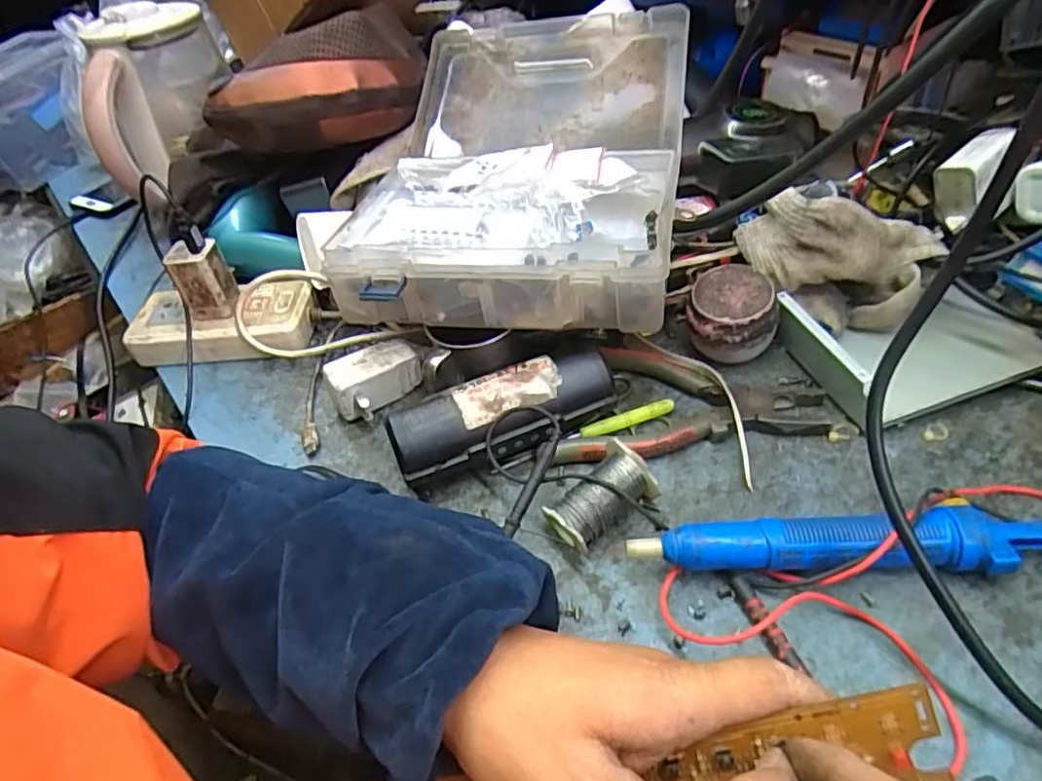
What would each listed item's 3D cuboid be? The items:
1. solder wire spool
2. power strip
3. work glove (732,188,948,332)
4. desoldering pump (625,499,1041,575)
[{"bbox_3d":[0.049,0.068,0.381,0.062,0.037,0.034,-36,51,-26],"label":"solder wire spool"},{"bbox_3d":[-0.253,-0.056,0.542,0.149,0.039,0.066,-3,44,5],"label":"power strip"},{"bbox_3d":[0.222,-0.087,0.460,0.126,0.093,0.046,11,47,18],"label":"work glove"},{"bbox_3d":[0.221,0.084,0.342,0.315,0.031,0.033,-2,44,6],"label":"desoldering pump"}]

